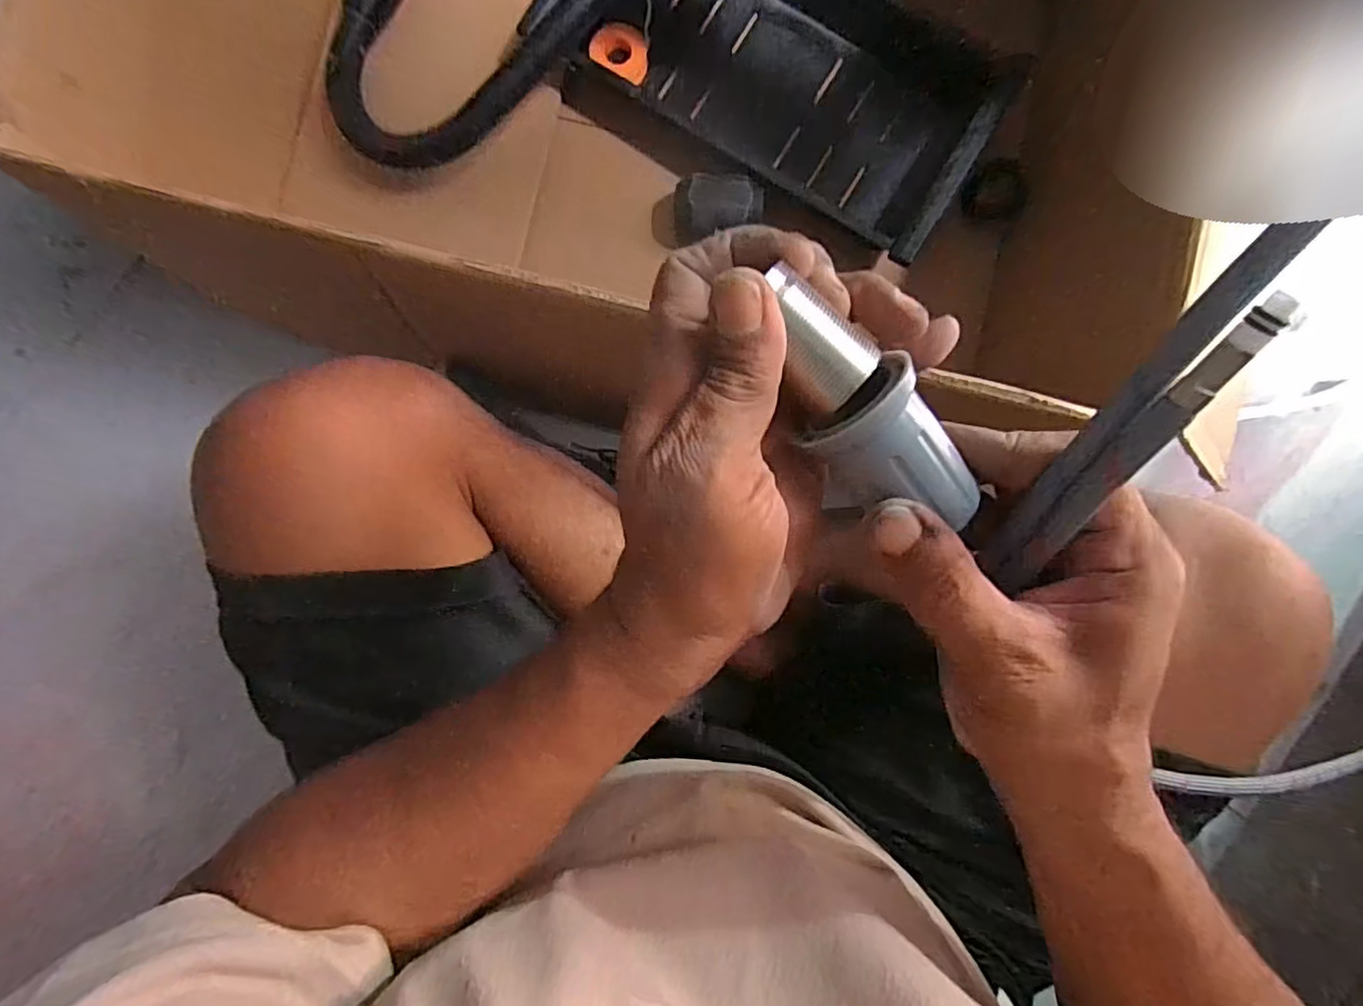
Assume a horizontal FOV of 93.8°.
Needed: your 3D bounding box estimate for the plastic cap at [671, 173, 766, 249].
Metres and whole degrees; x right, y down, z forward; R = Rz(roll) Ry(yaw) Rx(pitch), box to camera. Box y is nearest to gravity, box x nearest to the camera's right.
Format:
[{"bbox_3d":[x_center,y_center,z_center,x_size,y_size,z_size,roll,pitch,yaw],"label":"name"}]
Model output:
[{"bbox_3d":[0.033,-0.261,0.569,0.076,0.042,0.055,-1,86,-2],"label":"plastic cap"}]

